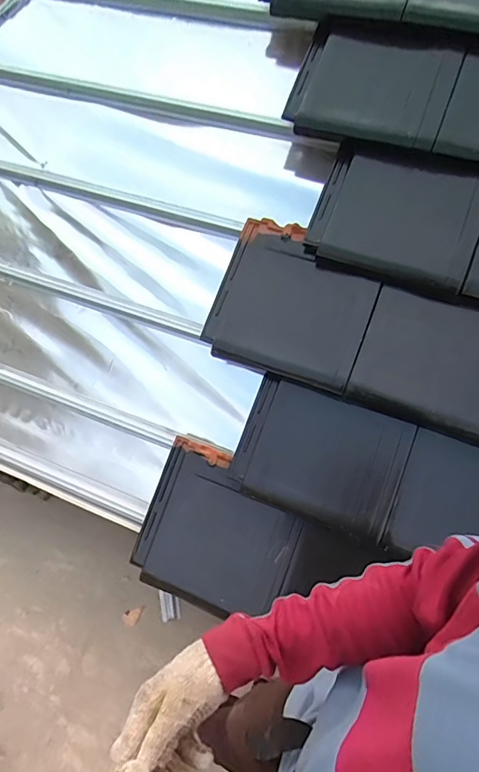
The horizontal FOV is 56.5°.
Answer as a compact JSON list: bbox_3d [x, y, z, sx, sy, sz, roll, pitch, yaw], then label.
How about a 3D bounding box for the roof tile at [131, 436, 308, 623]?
[{"bbox_3d":[-0.055,0.336,1.033,0.354,0.035,0.340,20,90,17],"label":"roof tile"}]

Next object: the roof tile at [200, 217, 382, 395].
[{"bbox_3d":[0.122,-0.195,1.042,0.362,0.057,0.345,19,90,13],"label":"roof tile"}]

